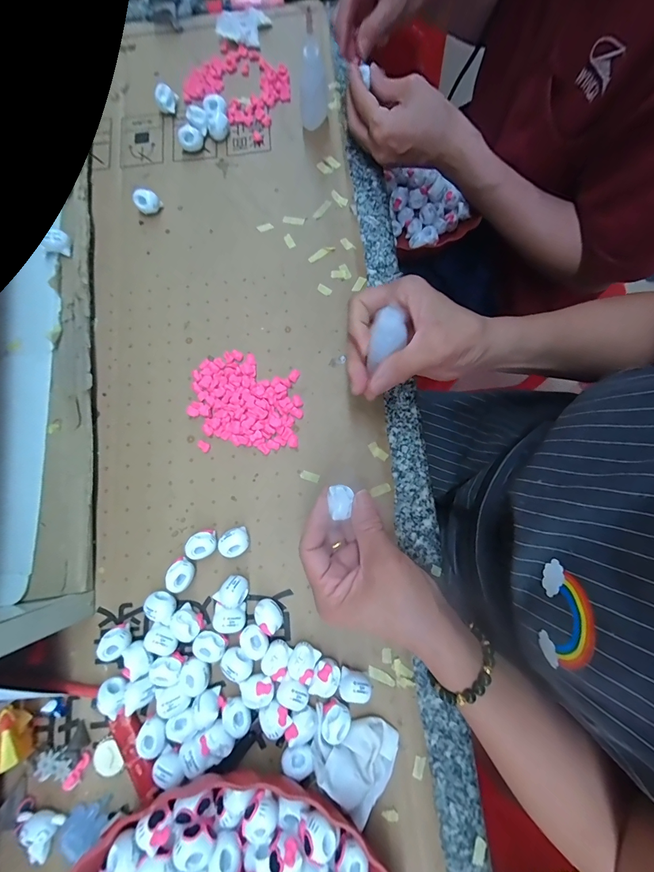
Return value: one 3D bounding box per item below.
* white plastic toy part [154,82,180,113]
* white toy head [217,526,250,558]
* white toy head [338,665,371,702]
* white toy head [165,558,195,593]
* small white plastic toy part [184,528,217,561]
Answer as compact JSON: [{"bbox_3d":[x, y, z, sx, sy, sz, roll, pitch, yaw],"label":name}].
[{"bbox_3d":[-0.177,-0.371,0.388,0.020,0.022,0.023,-4,79,0],"label":"white plastic toy part"},{"bbox_3d":[-0.078,0.091,0.300,0.025,0.018,0.022,-32,80,-5],"label":"white toy head"},{"bbox_3d":[0.021,0.195,0.275,0.025,0.021,0.018,24,81,5],"label":"white toy head"},{"bbox_3d":[-0.122,0.117,0.296,0.019,0.019,0.026,26,81,6],"label":"white toy head"},{"bbox_3d":[-0.106,0.092,0.300,0.025,0.019,0.021,-35,81,-5],"label":"small white plastic toy part"}]

